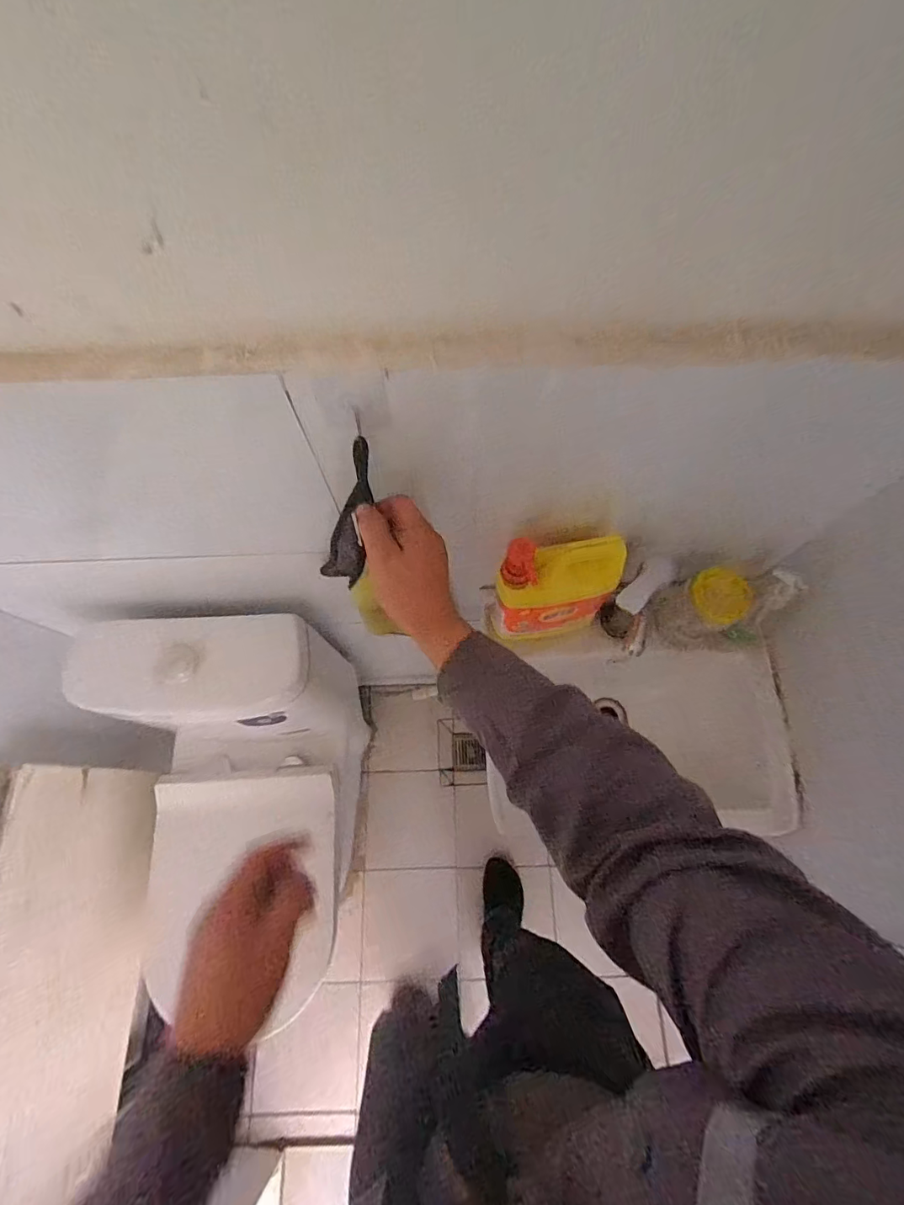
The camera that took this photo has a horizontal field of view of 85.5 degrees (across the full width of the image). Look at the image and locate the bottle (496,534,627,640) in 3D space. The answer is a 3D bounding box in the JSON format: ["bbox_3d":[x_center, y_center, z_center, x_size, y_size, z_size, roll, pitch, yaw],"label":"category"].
[{"bbox_3d":[0.129,-0.011,0.602,0.142,0.198,0.058,-5,71,0],"label":"bottle"}]

